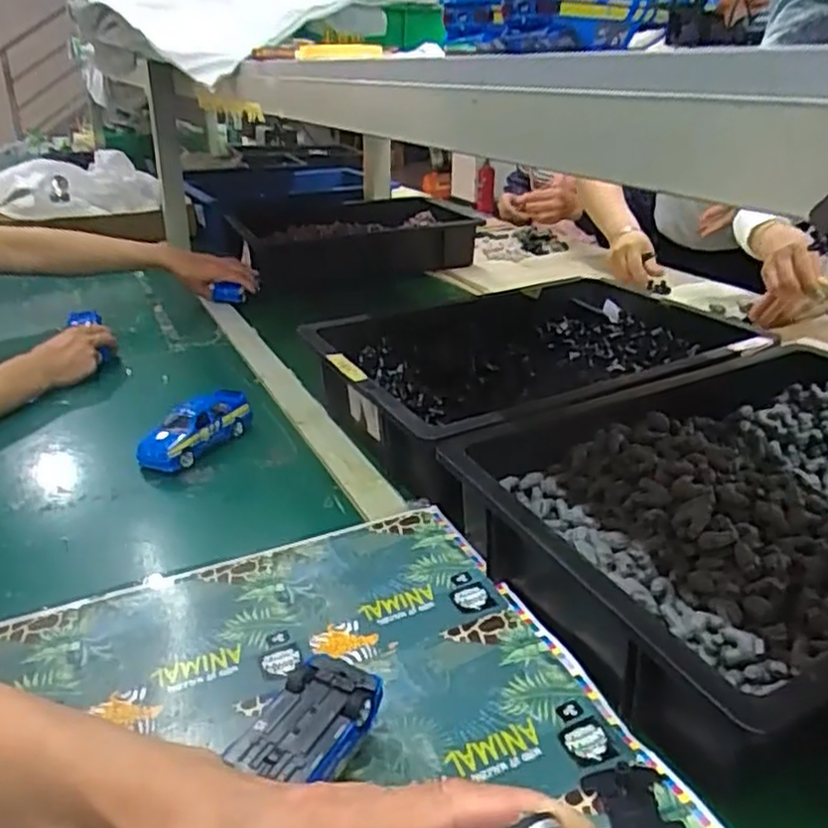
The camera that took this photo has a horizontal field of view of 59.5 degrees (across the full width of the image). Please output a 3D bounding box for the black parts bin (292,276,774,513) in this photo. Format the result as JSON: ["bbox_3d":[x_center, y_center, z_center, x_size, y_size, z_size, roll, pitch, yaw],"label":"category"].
[{"bbox_3d":[0.144,-0.050,0.832,0.463,0.095,0.344,-12,28,-24],"label":"black parts bin"}]

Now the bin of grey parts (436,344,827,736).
[{"bbox_3d":[0.279,0.074,0.571,0.441,0.096,0.314,-13,28,-25],"label":"bin of grey parts"}]

